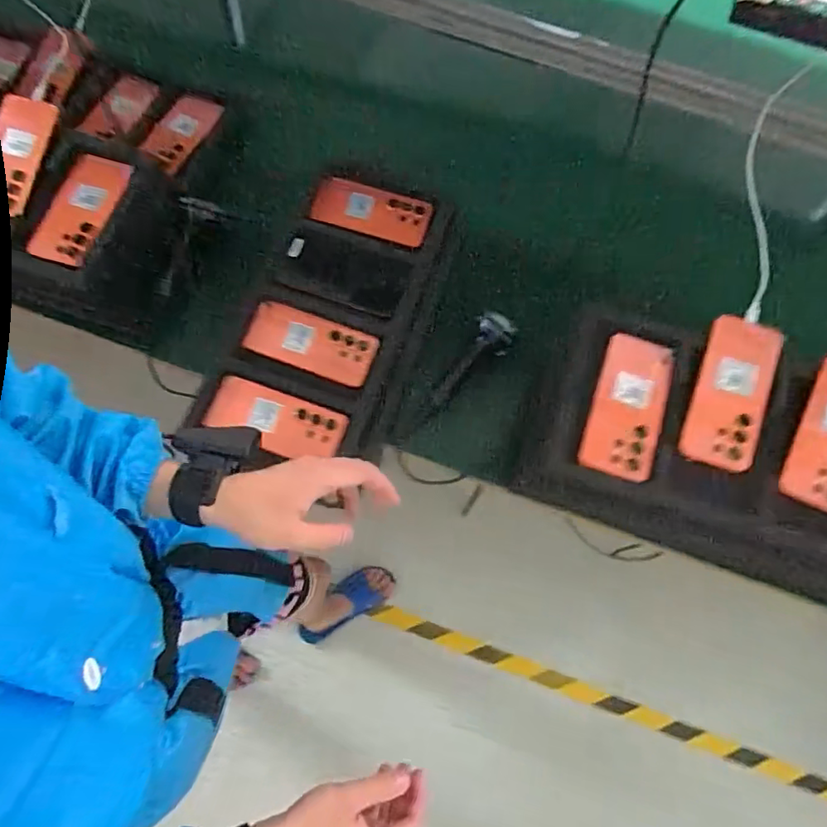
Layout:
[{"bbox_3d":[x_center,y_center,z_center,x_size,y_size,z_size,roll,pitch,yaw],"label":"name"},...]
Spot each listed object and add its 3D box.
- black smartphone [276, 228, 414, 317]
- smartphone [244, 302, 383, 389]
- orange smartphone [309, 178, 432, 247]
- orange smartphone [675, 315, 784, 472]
[{"bbox_3d":[-0.097,-0.202,0.800,0.175,0.007,0.094,17,81,-2],"label":"black smartphone"},{"bbox_3d":[-0.139,-0.095,0.751,0.168,0.014,0.079,18,72,3],"label":"smartphone"},{"bbox_3d":[-0.063,-0.299,0.826,0.171,0.015,0.077,15,72,3],"label":"orange smartphone"},{"bbox_3d":[0.366,-0.022,0.641,0.079,0.015,0.169,14,93,13],"label":"orange smartphone"}]

